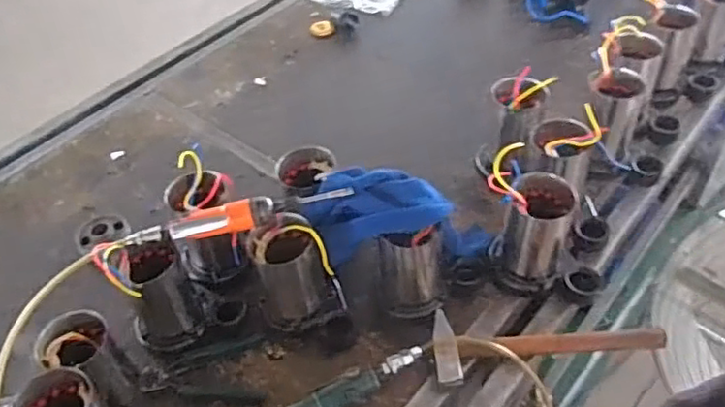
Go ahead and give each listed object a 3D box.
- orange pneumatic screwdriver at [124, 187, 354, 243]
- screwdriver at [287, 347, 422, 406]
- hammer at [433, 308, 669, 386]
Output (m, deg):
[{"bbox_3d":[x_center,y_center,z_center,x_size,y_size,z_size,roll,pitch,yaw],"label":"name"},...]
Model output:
[{"bbox_3d":[-0.172,0.020,0.857,0.319,0.035,0.039,-10,47,-4],"label":"orange pneumatic screwdriver"},{"bbox_3d":[-0.061,0.281,0.842,0.324,0.045,0.038,-23,49,-15],"label":"screwdriver"},{"bbox_3d":[0.263,0.194,0.897,0.323,0.037,0.105,-8,47,-2],"label":"hammer"}]

